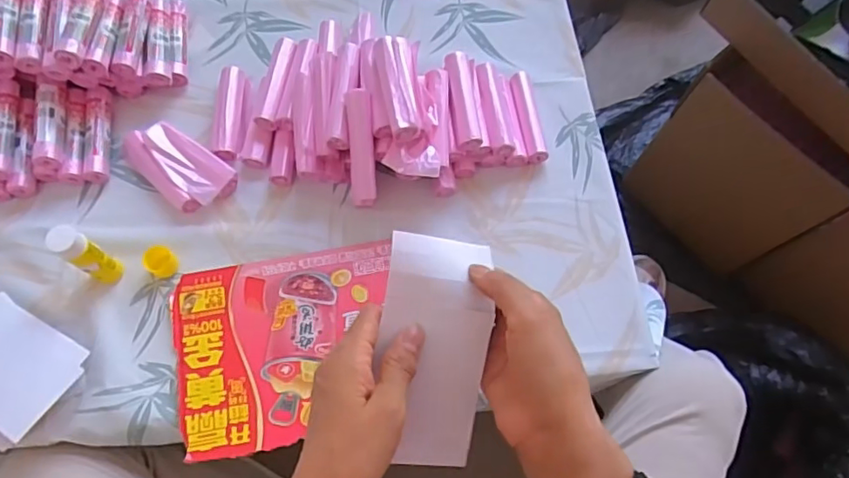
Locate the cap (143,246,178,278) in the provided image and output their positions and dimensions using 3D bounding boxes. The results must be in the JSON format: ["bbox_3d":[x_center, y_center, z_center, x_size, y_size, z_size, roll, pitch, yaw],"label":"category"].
[{"bbox_3d":[-0.292,0.026,0.623,0.030,0.022,0.029,0,69,-1],"label":"cap"}]

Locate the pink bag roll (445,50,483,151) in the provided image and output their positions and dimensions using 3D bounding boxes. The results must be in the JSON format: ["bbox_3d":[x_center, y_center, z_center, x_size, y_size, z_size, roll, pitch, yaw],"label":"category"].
[{"bbox_3d":[0.046,-0.166,0.671,0.030,0.020,0.124,-6,69,-4],"label":"pink bag roll"}]

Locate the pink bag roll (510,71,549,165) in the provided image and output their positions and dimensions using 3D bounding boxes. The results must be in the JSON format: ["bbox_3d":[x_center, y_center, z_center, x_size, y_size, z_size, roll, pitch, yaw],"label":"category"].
[{"bbox_3d":[0.131,-0.152,0.720,0.027,0.029,0.125,-7,69,-4],"label":"pink bag roll"}]

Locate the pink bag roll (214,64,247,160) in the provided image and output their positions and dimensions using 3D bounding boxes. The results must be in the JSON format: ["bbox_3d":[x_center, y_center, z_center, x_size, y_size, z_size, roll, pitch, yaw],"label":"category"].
[{"bbox_3d":[-0.241,-0.157,0.699,0.031,0.022,0.128,-1,69,-1],"label":"pink bag roll"}]

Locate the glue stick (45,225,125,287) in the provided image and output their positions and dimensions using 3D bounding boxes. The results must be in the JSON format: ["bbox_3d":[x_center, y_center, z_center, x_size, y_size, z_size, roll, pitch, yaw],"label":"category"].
[{"bbox_3d":[-0.347,0.019,0.581,0.024,0.103,0.029,30,71,10],"label":"glue stick"}]

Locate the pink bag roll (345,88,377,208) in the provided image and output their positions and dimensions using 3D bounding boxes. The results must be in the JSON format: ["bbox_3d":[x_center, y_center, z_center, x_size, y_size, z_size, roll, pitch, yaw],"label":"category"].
[{"bbox_3d":[-0.071,-0.102,0.634,0.028,0.026,0.130,-3,97,-2],"label":"pink bag roll"}]

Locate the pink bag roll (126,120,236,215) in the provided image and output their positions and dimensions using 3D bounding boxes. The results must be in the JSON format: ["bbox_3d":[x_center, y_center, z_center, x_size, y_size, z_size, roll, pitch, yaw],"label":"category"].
[{"bbox_3d":[-0.295,-0.084,0.665,0.133,0.031,0.069,33,72,11],"label":"pink bag roll"}]

